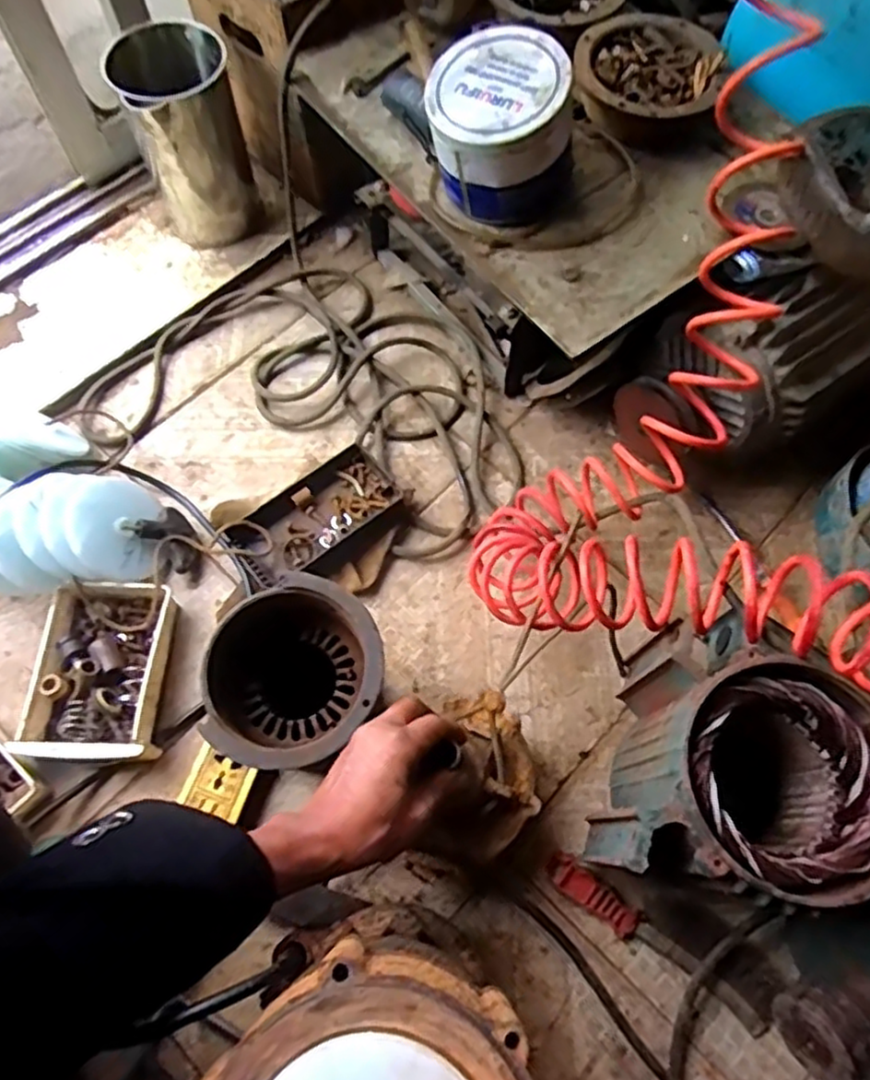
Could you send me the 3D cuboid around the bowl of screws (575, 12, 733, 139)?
[{"bbox_3d":[0.215,-0.465,0.712,0.147,0.045,0.157,26,70,10],"label":"bowl of screws"}]

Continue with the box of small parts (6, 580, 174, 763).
[{"bbox_3d":[-0.332,0.129,0.693,0.122,0.044,0.171,-1,67,-2],"label":"box of small parts"}]

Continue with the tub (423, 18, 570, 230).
[{"bbox_3d":[0.058,-0.370,0.637,0.122,0.114,0.125,0,68,0],"label":"tub"}]

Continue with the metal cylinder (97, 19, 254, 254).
[{"bbox_3d":[-0.291,-0.473,0.847,0.119,0.211,0.123,1,67,-2],"label":"metal cylinder"}]

